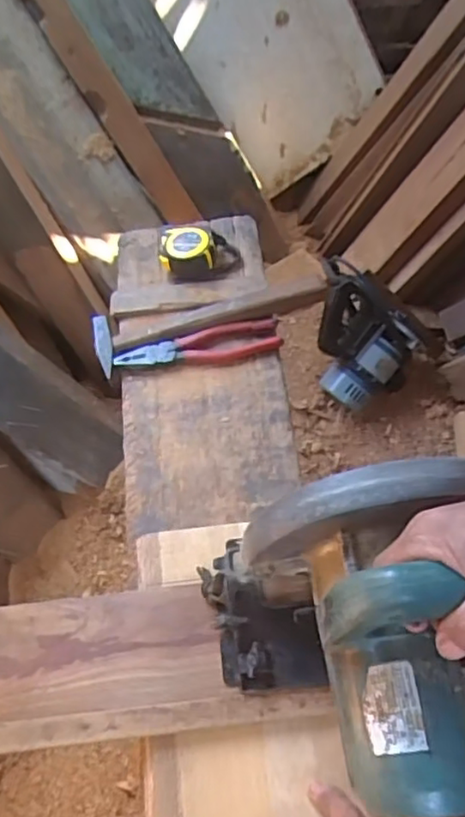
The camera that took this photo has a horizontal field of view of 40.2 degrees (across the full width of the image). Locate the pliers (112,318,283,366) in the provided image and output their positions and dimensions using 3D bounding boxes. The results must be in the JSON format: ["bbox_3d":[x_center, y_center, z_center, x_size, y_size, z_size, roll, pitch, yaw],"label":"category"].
[{"bbox_3d":[-0.039,-0.071,0.726,0.186,0.012,0.042,-9,62,-5],"label":"pliers"}]

